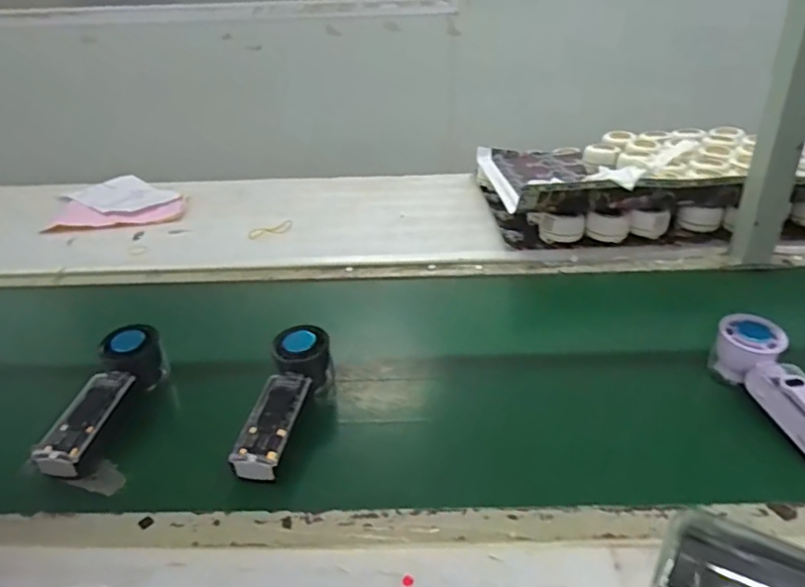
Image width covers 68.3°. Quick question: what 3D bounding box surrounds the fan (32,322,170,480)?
[{"bbox_3d":[-0.278,0.097,0.551,0.046,0.055,0.162,1,30,4],"label":"fan"}]

